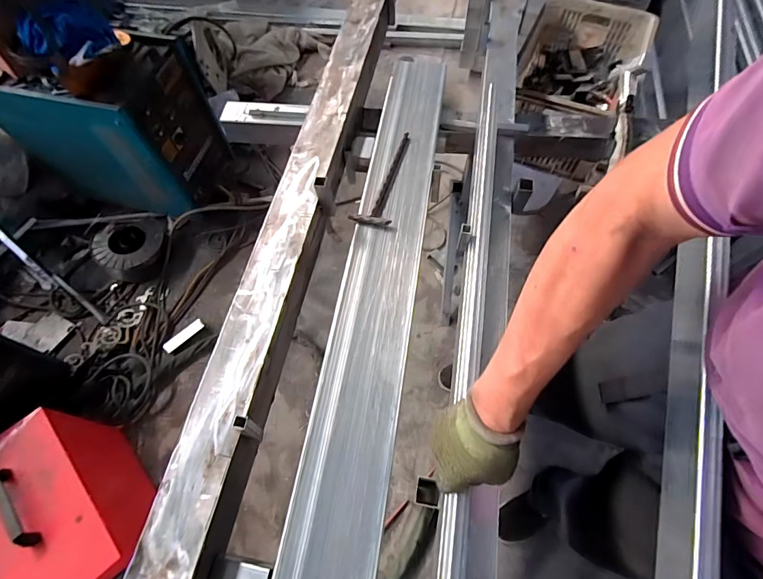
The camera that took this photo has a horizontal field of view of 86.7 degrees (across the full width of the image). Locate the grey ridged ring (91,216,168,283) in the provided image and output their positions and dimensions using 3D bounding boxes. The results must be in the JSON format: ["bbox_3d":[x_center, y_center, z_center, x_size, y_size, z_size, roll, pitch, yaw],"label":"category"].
[{"bbox_3d":[-0.988,-0.176,1.600,0.255,0.127,0.277,-4,63,0],"label":"grey ridged ring"}]

